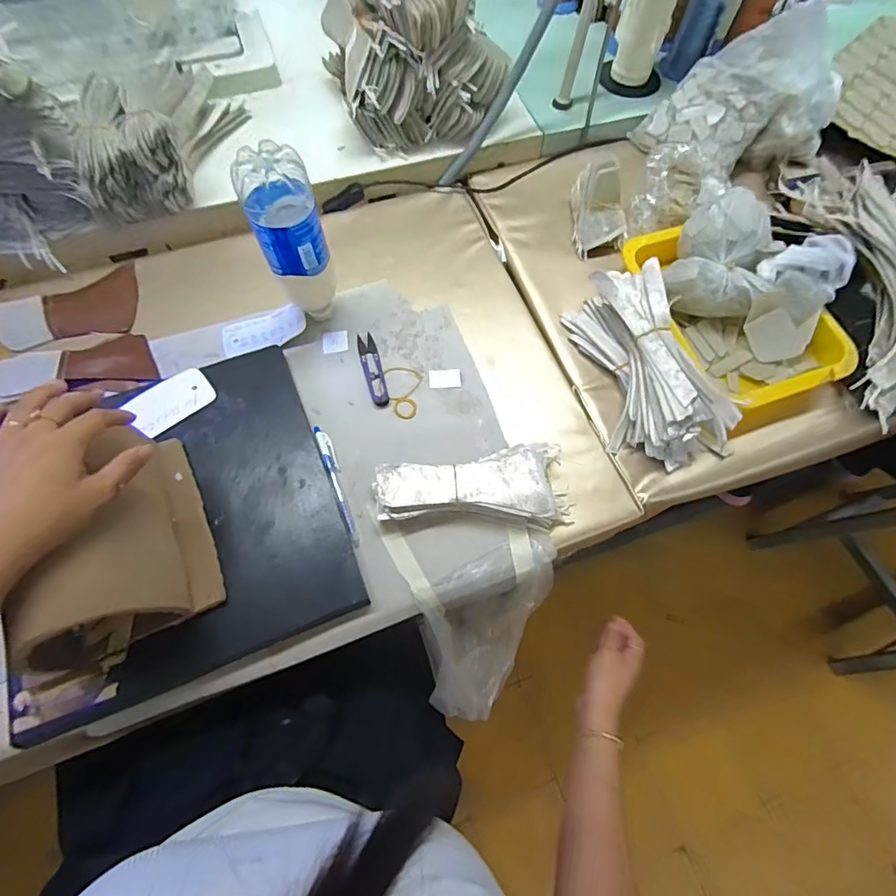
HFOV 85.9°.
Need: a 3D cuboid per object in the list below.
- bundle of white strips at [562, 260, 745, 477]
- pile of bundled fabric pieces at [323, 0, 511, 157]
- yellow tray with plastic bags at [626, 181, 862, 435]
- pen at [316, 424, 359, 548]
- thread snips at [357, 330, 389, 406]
[{"bbox_3d":[0.220,-0.099,0.546,0.118,0.073,0.241,-16,70,-9],"label":"bundle of white strips"},{"bbox_3d":[-0.047,-0.533,0.627,0.210,0.185,0.195,-14,69,-8],"label":"pile of bundled fabric pieces"},{"bbox_3d":[0.350,-0.179,0.568,0.192,0.095,0.264,-22,71,-11],"label":"yellow tray with plastic bags"},{"bbox_3d":[-0.116,0.036,0.503,0.014,0.019,0.137,-19,70,-10],"label":"pen"},{"bbox_3d":[-0.089,-0.093,0.565,0.021,0.005,0.100,-13,69,-8],"label":"thread snips"}]

